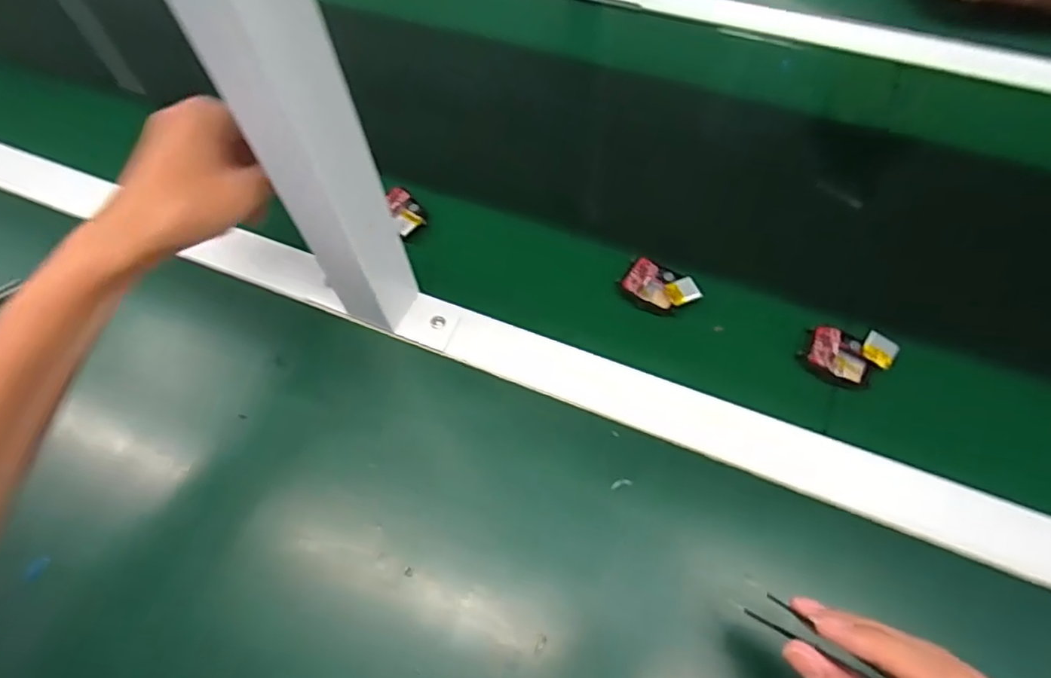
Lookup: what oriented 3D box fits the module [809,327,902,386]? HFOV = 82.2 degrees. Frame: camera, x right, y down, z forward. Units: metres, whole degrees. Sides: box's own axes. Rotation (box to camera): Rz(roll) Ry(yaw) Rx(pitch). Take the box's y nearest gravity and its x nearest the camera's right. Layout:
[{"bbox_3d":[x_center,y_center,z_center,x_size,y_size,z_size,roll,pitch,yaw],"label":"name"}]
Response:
[{"bbox_3d":[0.223,0.011,0.411,0.054,0.013,0.038,8,60,8],"label":"module"}]

